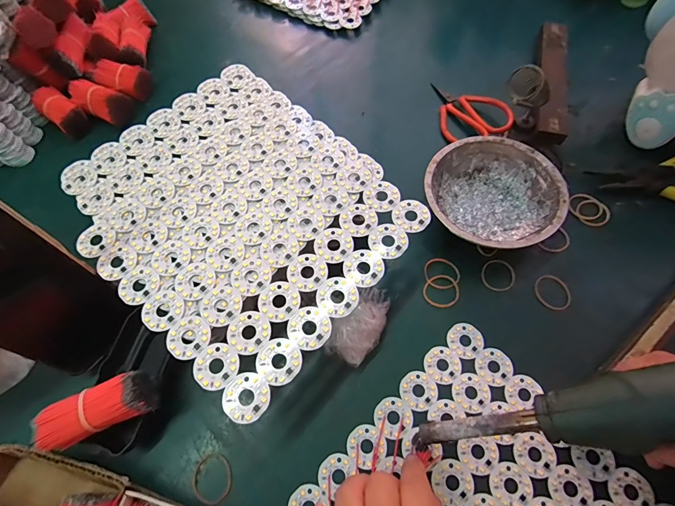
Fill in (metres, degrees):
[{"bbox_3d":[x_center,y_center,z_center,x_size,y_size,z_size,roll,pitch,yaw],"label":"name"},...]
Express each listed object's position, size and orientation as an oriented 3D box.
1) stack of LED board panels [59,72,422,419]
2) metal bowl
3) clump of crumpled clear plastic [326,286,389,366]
[{"bbox_3d":[-0.089,-0.046,0.313,0.279,0.009,0.227,38,71,18],"label":"stack of LED board panels"},{"bbox_3d":[0.149,-0.054,0.359,0.121,0.044,0.122,-1,65,2],"label":"metal bowl"},{"bbox_3d":[0.023,0.063,0.317,0.037,0.028,0.070,37,71,17],"label":"clump of crumpled clear plastic"}]

